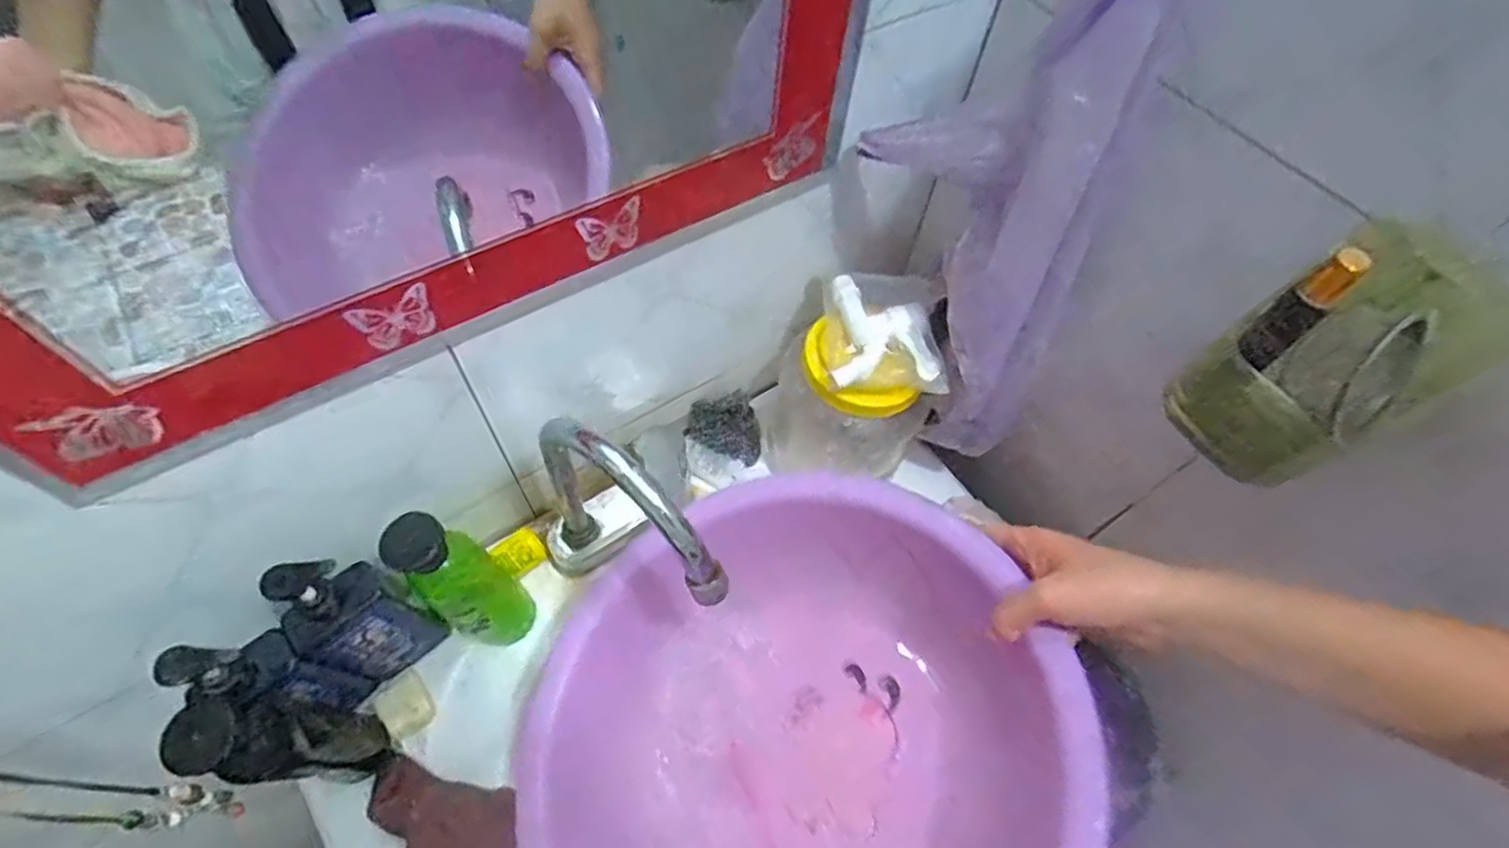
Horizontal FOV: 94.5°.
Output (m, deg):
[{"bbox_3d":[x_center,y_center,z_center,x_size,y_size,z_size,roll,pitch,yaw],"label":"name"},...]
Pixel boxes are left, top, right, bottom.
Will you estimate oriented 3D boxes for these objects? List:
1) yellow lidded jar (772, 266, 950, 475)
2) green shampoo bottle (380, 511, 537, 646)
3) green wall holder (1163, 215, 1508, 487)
[{"bbox_3d":[0.090,-0.044,0.616,0.137,0.168,0.132,17,60,6],"label":"yellow lidded jar"},{"bbox_3d":[-0.211,0.121,0.519,0.051,0.180,0.053,35,63,15],"label":"green shampoo bottle"},{"bbox_3d":[0.321,-0.034,0.390,0.091,0.141,0.093,-26,65,-18],"label":"green wall holder"}]

